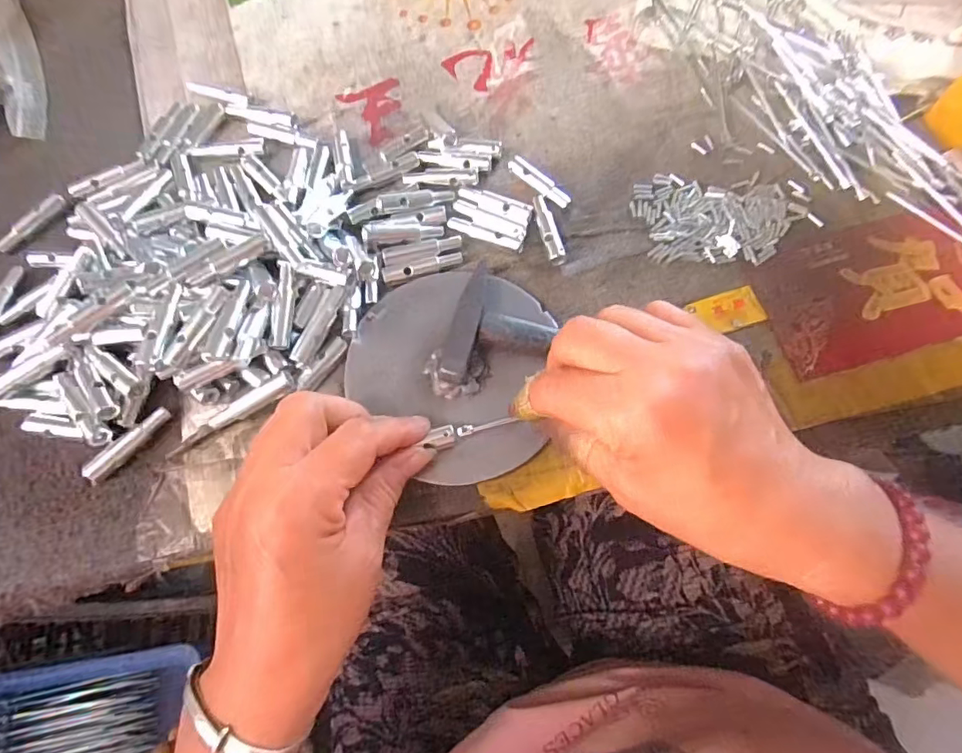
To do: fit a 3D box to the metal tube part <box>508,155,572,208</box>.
[{"bbox_3d":[0.039,-0.130,0.347,0.011,0.009,0.050,-43,76,-14],"label":"metal tube part"}]

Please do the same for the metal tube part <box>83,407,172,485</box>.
[{"bbox_3d":[-0.199,0.037,0.293,0.011,0.007,0.052,38,75,13],"label":"metal tube part"}]

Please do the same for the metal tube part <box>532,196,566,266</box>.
[{"bbox_3d":[0.043,-0.096,0.334,0.011,0.008,0.053,-11,71,-4],"label":"metal tube part"}]

